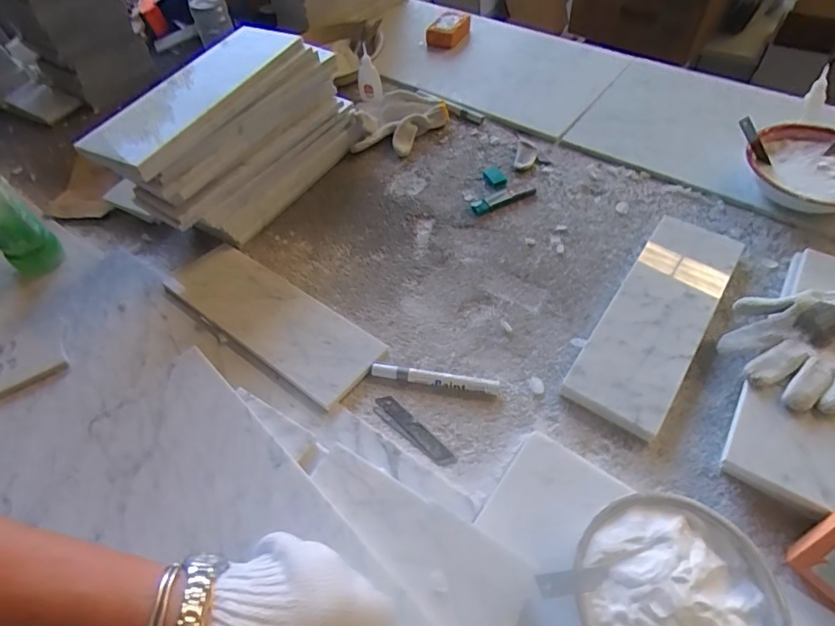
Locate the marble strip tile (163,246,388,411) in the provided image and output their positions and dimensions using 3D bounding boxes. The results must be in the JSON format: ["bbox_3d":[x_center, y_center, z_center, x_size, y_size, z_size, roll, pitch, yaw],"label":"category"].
[{"bbox_3d":[-0.180,0.004,0.597,0.292,0.017,0.107,30,62,21],"label":"marble strip tile"}]

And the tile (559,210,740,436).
[{"bbox_3d":[0.280,-0.001,0.560,0.105,0.015,0.306,29,61,20],"label":"tile"}]

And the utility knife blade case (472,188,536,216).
[{"bbox_3d":[0.125,-0.167,0.705,0.098,0.013,0.026,-22,57,-12],"label":"utility knife blade case"}]

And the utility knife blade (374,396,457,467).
[{"bbox_3d":[-0.005,0.125,0.514,0.106,0.004,0.023,38,65,25],"label":"utility knife blade"}]

